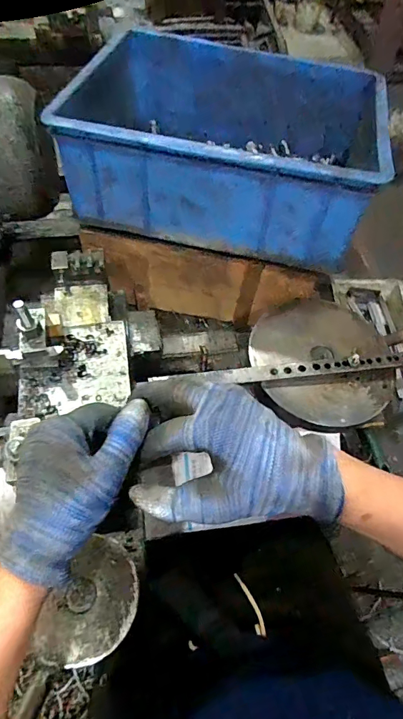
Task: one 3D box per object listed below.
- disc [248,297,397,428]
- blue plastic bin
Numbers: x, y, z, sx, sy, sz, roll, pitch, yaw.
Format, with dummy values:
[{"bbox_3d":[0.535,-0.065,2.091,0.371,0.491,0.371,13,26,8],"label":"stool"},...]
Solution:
[{"bbox_3d":[0.157,-0.003,0.534,0.178,0.028,0.175,3,60,-4],"label":"disc"},{"bbox_3d":[0.028,-0.311,0.583,0.401,0.136,0.288,13,58,4],"label":"blue plastic bin"}]

